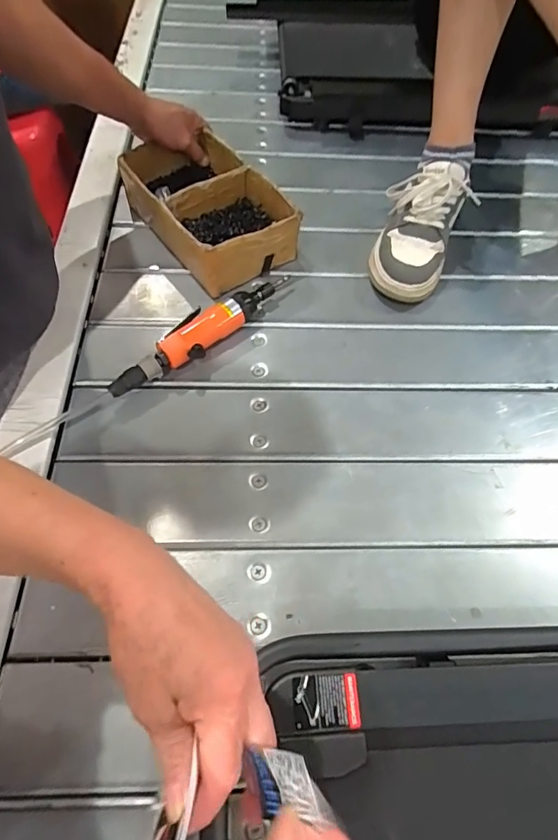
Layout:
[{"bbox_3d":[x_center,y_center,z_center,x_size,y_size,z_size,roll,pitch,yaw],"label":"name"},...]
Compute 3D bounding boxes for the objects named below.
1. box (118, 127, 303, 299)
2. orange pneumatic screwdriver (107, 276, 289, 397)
[{"bbox_3d":[-0.106,-0.318,0.687,0.160,0.082,0.273,-29,66,-19],"label":"box"},{"bbox_3d":[-0.092,-0.118,0.601,0.051,0.041,0.287,36,64,16],"label":"orange pneumatic screwdriver"}]

